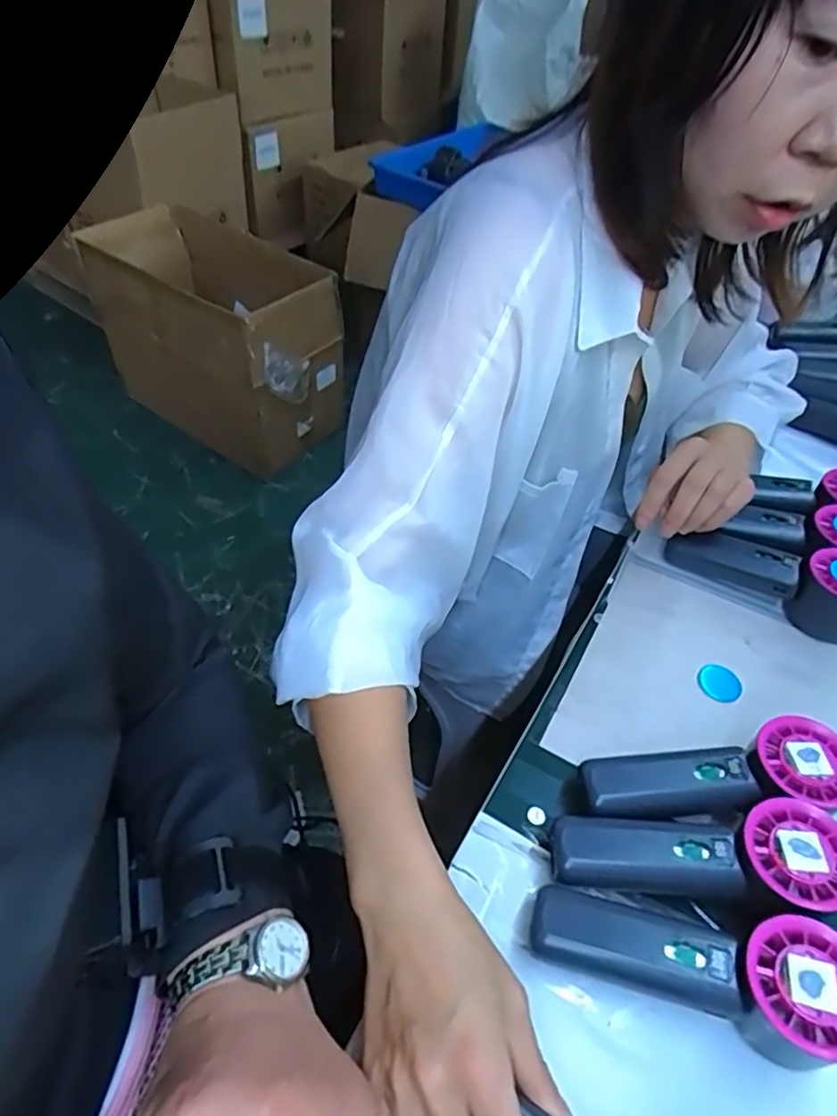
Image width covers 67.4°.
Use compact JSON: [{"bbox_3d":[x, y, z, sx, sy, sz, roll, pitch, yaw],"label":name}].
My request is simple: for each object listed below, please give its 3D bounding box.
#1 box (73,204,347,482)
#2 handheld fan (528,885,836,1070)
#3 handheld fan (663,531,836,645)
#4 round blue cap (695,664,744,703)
[{"bbox_3d":[-0.508,-0.570,1.651,0.606,0.431,0.347,29,52,19],"label":"box"},{"bbox_3d":[0.139,0.204,0.324,0.152,0.057,0.052,17,48,13],"label":"handheld fan"},{"bbox_3d":[0.286,0.011,0.511,0.151,0.054,0.057,29,52,23],"label":"handheld fan"},{"bbox_3d":[0.224,0.093,0.467,0.031,0.005,0.031,1,46,-2],"label":"round blue cap"}]

